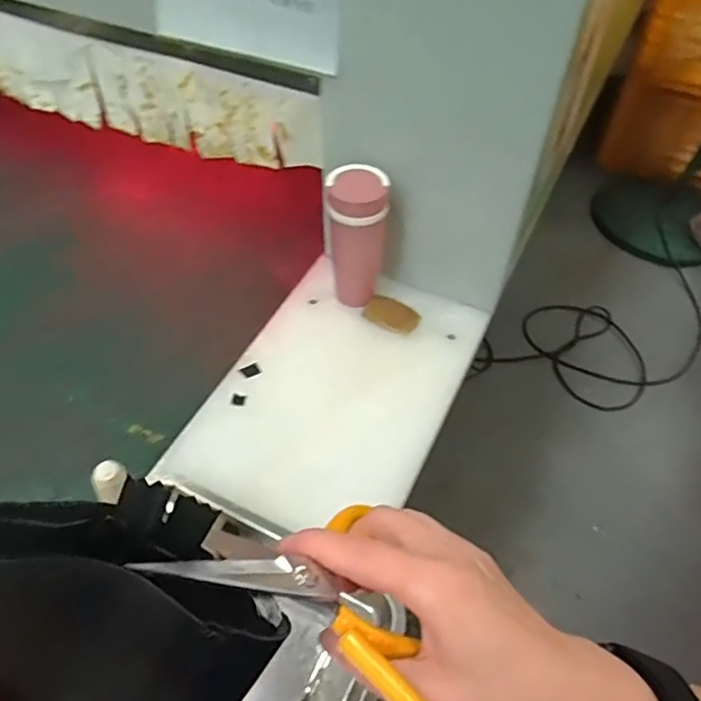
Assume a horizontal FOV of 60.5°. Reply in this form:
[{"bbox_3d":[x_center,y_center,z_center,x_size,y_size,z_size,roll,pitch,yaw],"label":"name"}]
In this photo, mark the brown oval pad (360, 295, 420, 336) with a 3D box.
[{"bbox_3d":[0.051,-0.044,0.739,0.066,0.016,0.042,19,54,14],"label":"brown oval pad"}]

